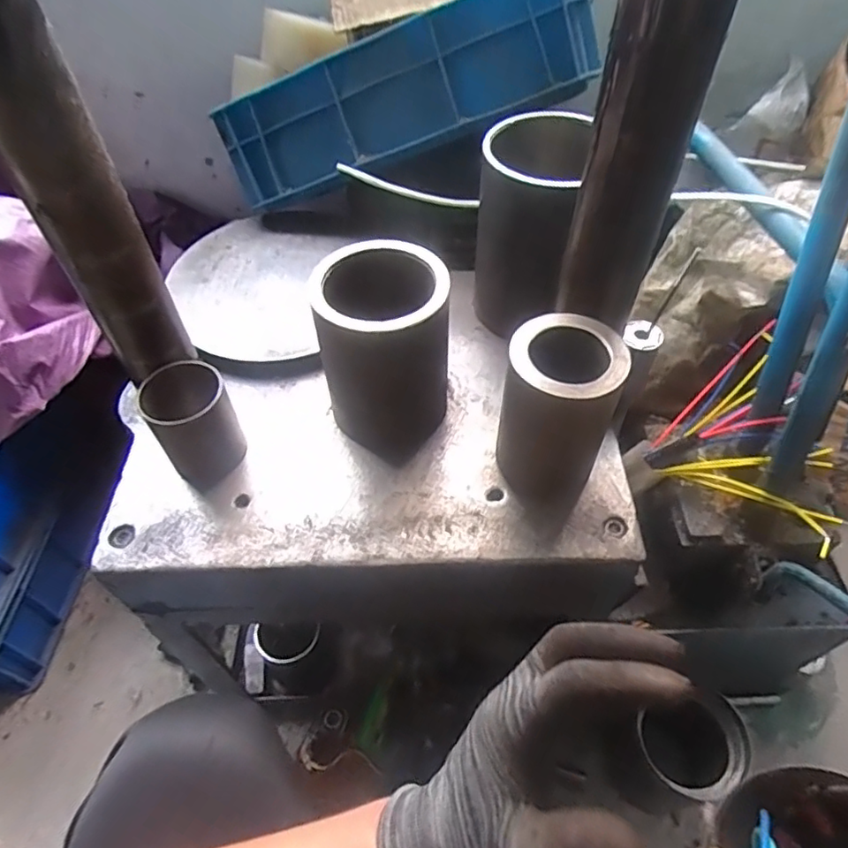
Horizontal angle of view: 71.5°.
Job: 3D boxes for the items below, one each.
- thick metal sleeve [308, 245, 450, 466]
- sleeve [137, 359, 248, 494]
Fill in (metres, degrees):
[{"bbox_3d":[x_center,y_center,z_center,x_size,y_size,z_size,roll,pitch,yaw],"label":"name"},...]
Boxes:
[{"bbox_3d":[-0.034,-0.057,0.514,0.106,0.157,0.118,-2,52,0],"label":"thick metal sleeve"},{"bbox_3d":[-0.203,-0.003,0.526,0.064,0.094,0.068,-26,56,-18],"label":"sleeve"}]

